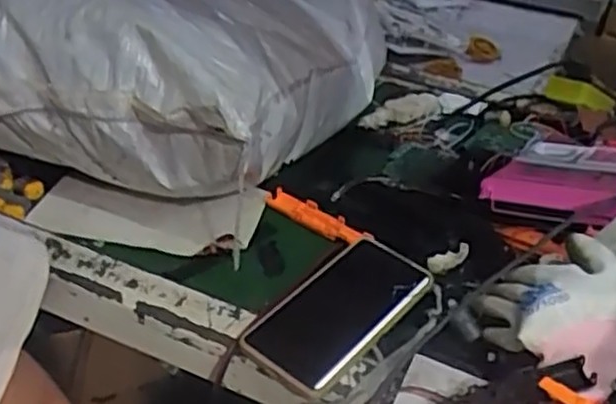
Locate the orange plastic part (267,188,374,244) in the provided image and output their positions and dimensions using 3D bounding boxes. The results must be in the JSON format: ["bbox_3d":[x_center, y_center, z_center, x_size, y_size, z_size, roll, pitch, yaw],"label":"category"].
[{"bbox_3d":[0.009,0.016,0.730,0.113,0.015,0.025,28,39,28],"label":"orange plastic part"}]

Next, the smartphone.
[{"bbox_3d":[0.021,0.083,0.606,0.092,0.010,0.169,30,40,29],"label":"smartphone"}]

